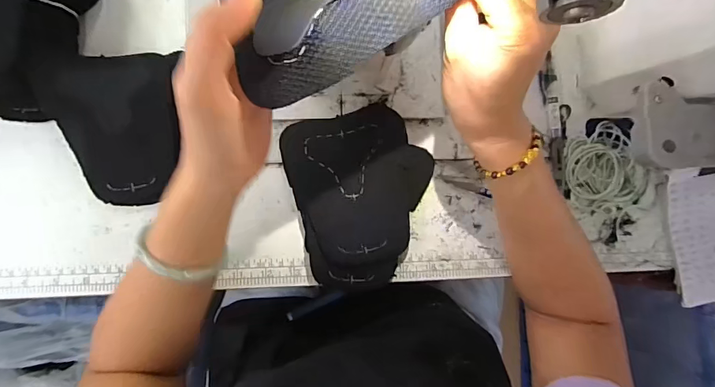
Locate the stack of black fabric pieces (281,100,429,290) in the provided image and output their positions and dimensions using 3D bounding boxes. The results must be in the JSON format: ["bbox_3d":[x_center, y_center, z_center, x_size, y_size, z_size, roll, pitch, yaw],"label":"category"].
[{"bbox_3d":[0.009,0.003,0.386,0.128,0.024,0.155,-13,89,-6],"label":"stack of black fabric pieces"}]

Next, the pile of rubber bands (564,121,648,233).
[{"bbox_3d":[0.254,-0.020,0.423,0.081,0.016,0.087,-37,91,-6],"label":"pile of rubber bands"}]

